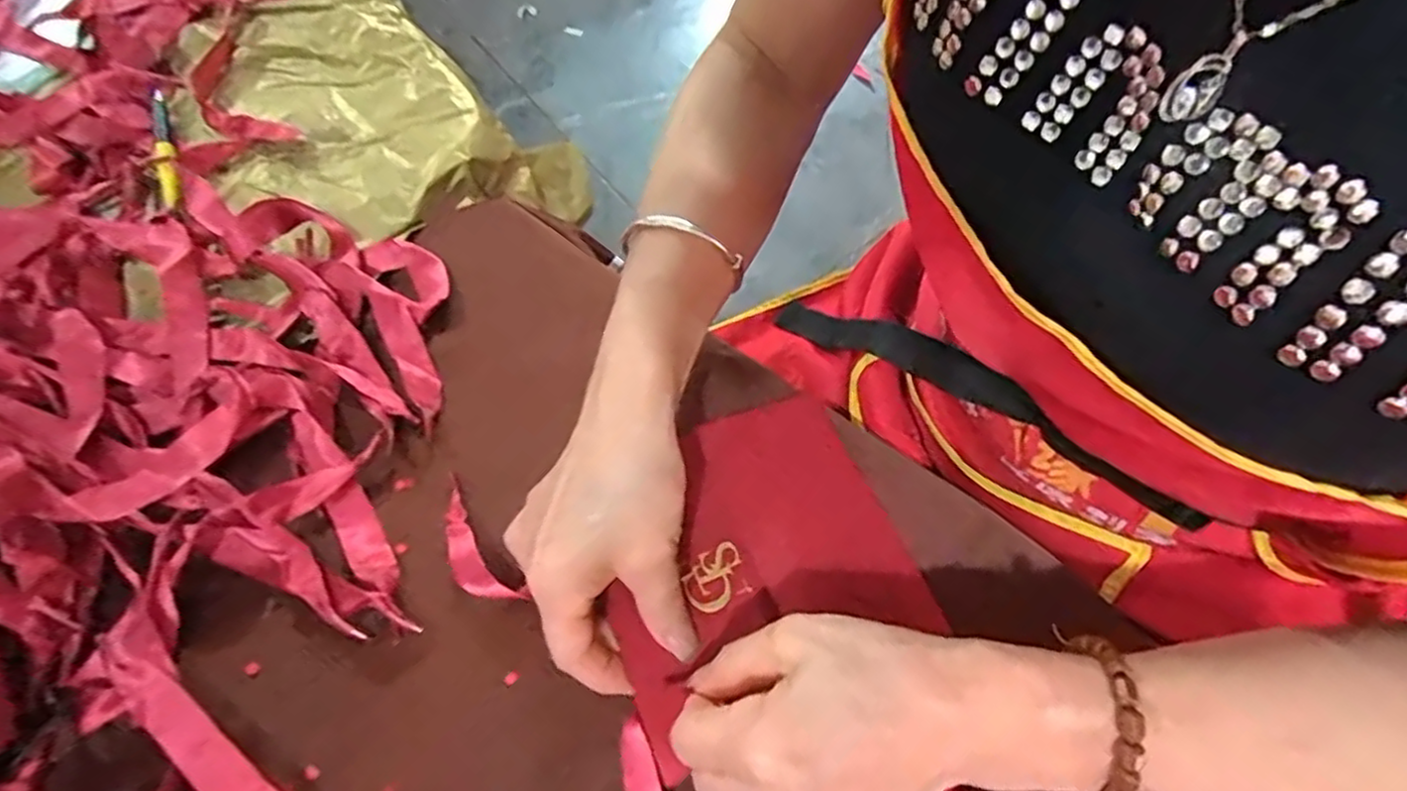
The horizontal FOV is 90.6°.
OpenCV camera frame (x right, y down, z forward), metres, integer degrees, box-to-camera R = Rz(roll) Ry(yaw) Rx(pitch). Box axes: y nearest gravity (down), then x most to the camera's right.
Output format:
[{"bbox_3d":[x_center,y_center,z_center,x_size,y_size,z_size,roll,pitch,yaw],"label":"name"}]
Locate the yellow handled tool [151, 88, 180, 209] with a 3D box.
[{"bbox_3d":[-0.347,-0.159,0.445,0.014,0.009,0.104,-24,67,-4],"label":"yellow handled tool"}]

